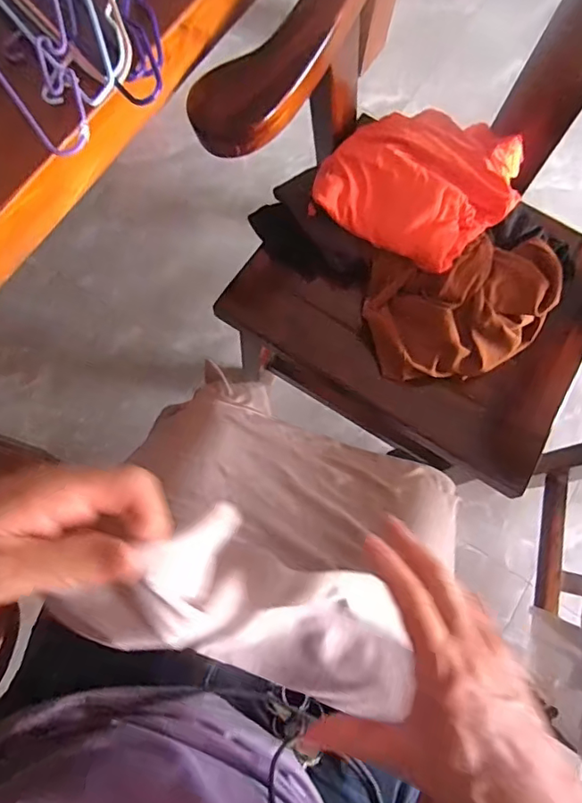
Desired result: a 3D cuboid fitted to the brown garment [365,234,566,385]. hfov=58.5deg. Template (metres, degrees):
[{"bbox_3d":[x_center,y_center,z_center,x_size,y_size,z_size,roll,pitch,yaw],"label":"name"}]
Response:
[{"bbox_3d":[0.229,-0.121,0.686,0.241,0.073,0.163,-4,76,-3],"label":"brown garment"}]

